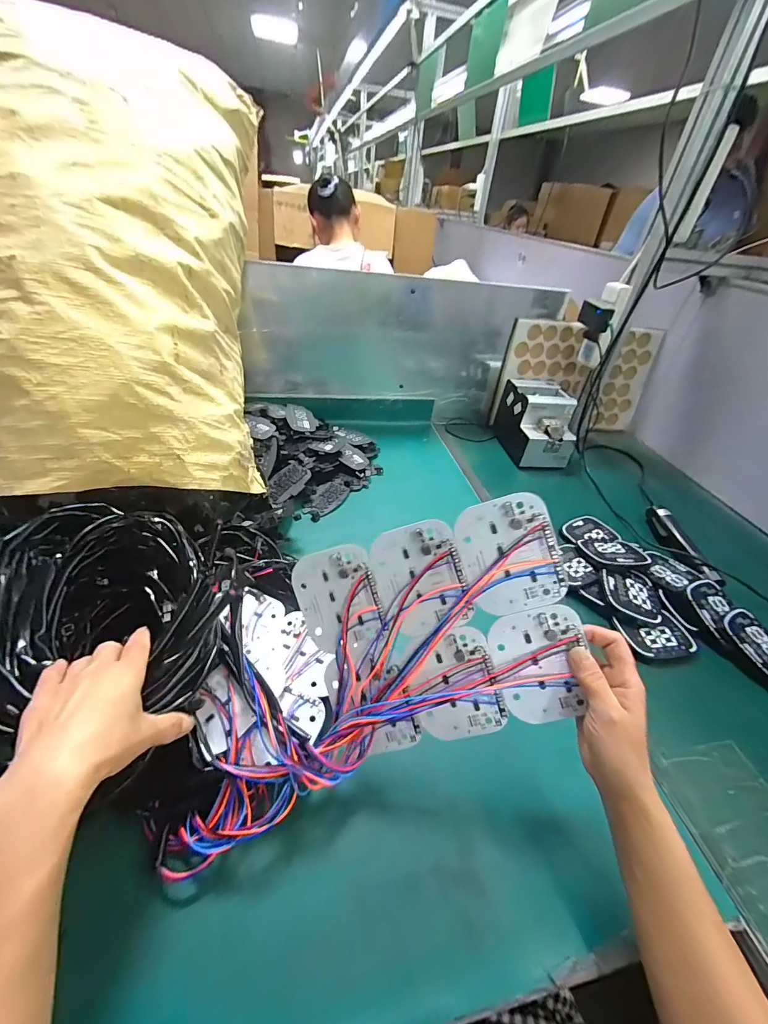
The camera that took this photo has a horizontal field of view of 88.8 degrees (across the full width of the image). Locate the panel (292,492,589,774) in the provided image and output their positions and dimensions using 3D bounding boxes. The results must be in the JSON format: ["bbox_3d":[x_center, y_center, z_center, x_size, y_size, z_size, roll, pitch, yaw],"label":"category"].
[{"bbox_3d":[0.047,0.114,0.363,0.248,0.201,0.019,-17,1,11],"label":"panel"}]

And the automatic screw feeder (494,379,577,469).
[{"bbox_3d":[0.364,-0.212,0.939,0.140,0.142,0.170,3,39,-4],"label":"automatic screw feeder"}]

